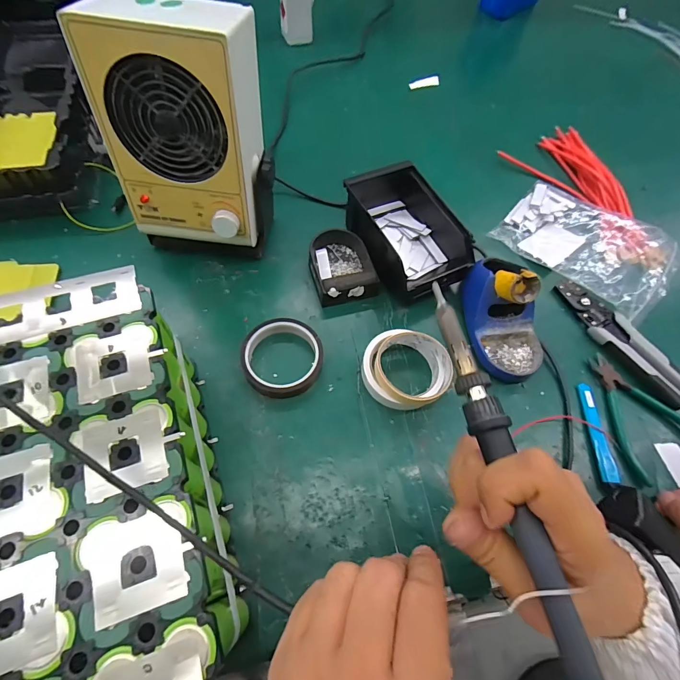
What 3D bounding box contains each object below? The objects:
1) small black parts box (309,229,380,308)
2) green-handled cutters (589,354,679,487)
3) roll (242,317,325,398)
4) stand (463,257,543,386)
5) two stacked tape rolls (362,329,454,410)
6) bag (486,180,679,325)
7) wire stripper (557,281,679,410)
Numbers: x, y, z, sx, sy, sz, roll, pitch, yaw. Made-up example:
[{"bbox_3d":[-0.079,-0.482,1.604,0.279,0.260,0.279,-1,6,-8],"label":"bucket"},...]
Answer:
[{"bbox_3d":[0.002,-0.106,0.505,0.081,0.034,0.115,-14,65,-11],"label":"small black parts box"},{"bbox_3d":[0.348,0.081,0.446,0.108,0.013,0.143,-16,65,-12],"label":"green-handled cutters"},{"bbox_3d":[-0.066,0.020,0.444,0.090,0.026,0.089,2,63,-3],"label":"roll"},{"bbox_3d":[0.199,-0.035,0.454,0.079,0.082,0.151,-12,64,-10],"label":"stand"},{"bbox_3d":[0.075,0.035,0.438,0.097,0.037,0.091,2,63,-3],"label":"two stacked tape rolls"},{"bbox_3d":[0.358,-0.144,0.551,0.225,0.033,0.163,40,67,15],"label":"bag"},{"bbox_3d":[0.357,-0.002,0.488,0.053,0.021,0.191,-24,67,-15],"label":"wire stripper"}]

